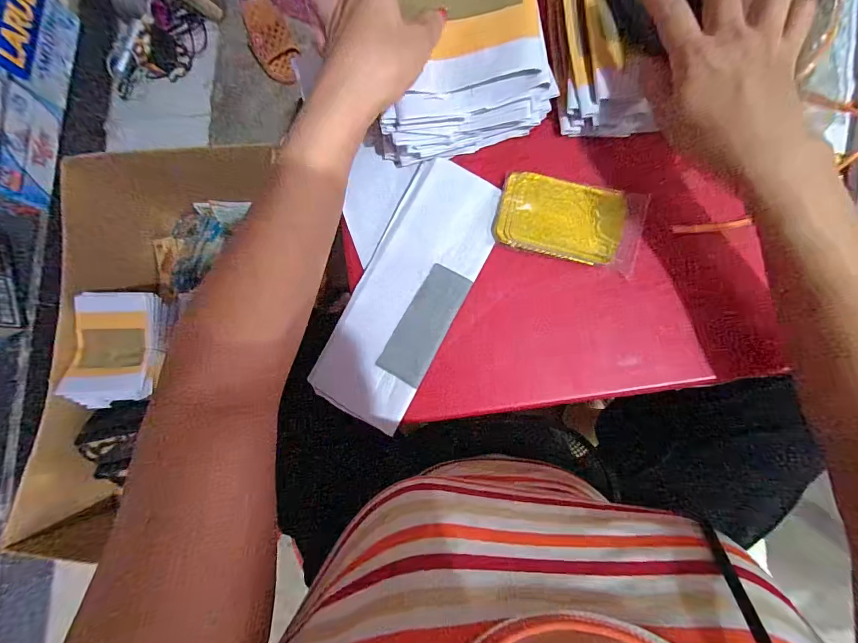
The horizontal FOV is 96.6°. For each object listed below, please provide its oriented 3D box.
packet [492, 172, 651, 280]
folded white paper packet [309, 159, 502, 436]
[{"bbox_3d":[0.123,-0.089,0.335,0.125,0.015,0.068,14,85,8],"label":"packet"},{"bbox_3d":[-0.016,-0.027,0.340,0.088,0.013,0.234,27,87,9],"label":"folded white paper packet"}]

